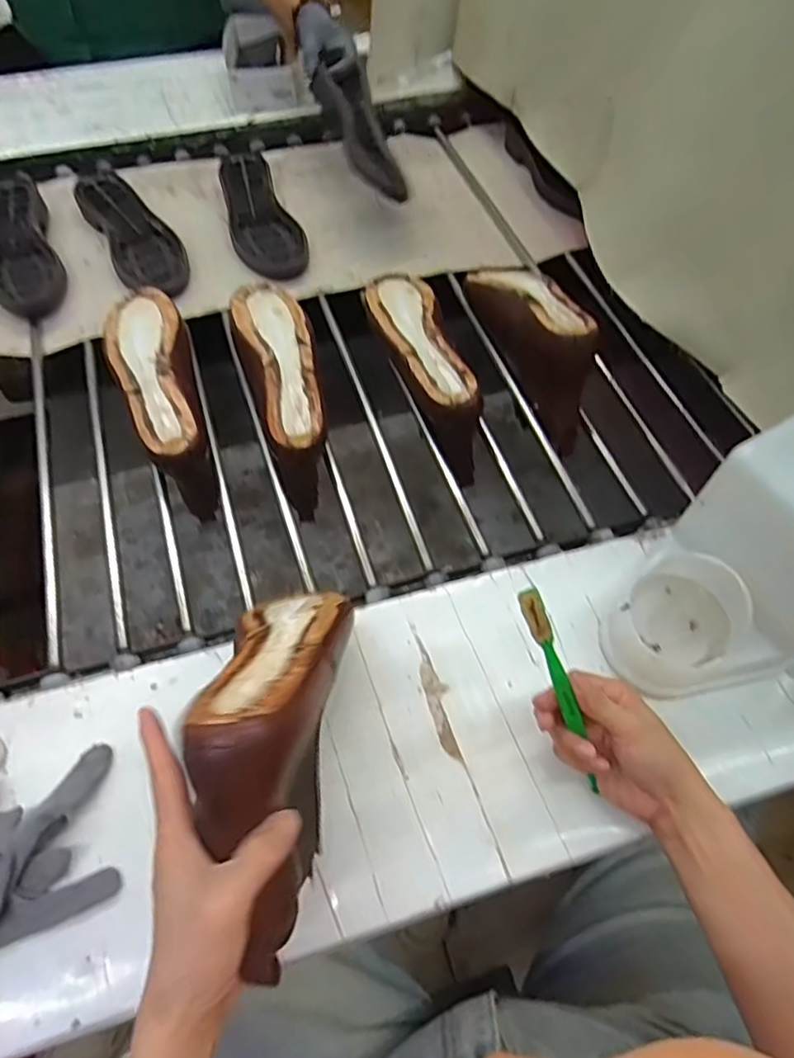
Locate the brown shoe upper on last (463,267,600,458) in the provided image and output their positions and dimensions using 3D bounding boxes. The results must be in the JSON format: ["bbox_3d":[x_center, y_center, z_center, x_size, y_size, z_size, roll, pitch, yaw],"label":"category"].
[{"bbox_3d":[0.164,-0.222,0.723,0.073,0.116,0.254,-19,62,-10],"label":"brown shoe upper on last"}]

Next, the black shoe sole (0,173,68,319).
[{"bbox_3d":[-0.513,-0.391,0.844,0.091,0.019,0.284,-22,64,-13],"label":"black shoe sole"}]

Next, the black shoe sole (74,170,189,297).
[{"bbox_3d":[-0.359,-0.405,0.854,0.088,0.023,0.251,-28,66,-15],"label":"black shoe sole"}]

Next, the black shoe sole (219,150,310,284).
[{"bbox_3d":[-0.189,-0.432,0.870,0.089,0.029,0.236,-18,63,-11],"label":"black shoe sole"}]

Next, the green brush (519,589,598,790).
[{"bbox_3d":[0.116,0.118,0.445,0.015,0.017,0.167,-26,107,-14],"label":"green brush"}]

